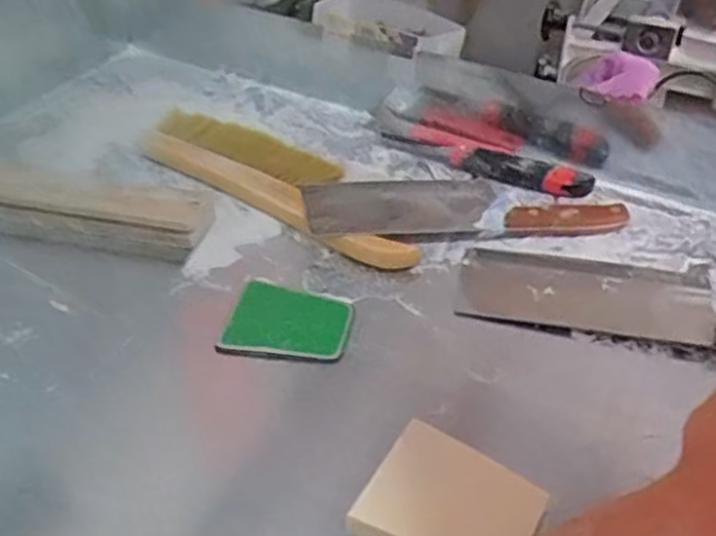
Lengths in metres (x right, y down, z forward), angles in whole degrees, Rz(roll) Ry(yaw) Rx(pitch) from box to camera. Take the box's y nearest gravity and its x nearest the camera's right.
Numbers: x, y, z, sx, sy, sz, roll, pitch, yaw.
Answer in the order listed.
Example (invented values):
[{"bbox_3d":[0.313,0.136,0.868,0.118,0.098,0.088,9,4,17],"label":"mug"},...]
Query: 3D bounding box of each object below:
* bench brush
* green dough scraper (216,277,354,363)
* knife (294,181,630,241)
[{"bbox_3d":[-0.070,-0.090,0.737,0.318,0.029,0.105,27,45,25],"label":"bench brush"},{"bbox_3d":[-0.055,0.043,0.600,0.096,0.006,0.082,9,40,7],"label":"green dough scraper"},{"bbox_3d":[0.096,-0.059,0.713,0.288,0.022,0.093,-4,41,-8],"label":"knife"}]

